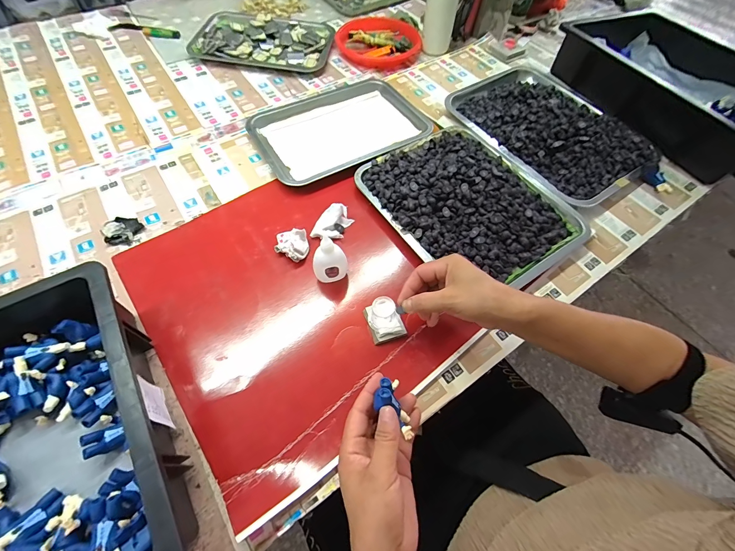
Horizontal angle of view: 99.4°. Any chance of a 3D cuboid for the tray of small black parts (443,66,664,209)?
[{"bbox_3d":[0.349,-0.298,0.601,0.262,0.059,0.366,-27,65,-15],"label":"tray of small black parts"}]

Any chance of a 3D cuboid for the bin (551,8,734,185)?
[{"bbox_3d":[0.622,-0.389,0.626,0.292,0.111,0.434,-22,64,-13],"label":"bin"}]

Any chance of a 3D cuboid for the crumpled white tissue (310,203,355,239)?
[{"bbox_3d":[-0.054,-0.083,0.481,0.047,0.021,0.059,18,62,9],"label":"crumpled white tissue"}]

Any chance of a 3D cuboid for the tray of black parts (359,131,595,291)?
[{"bbox_3d":[0.161,-0.123,0.497,0.253,0.044,0.305,-31,66,-17],"label":"tray of black parts"}]

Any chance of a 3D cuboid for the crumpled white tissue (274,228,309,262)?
[{"bbox_3d":[-0.111,-0.043,0.458,0.046,0.027,0.044,-4,61,-3],"label":"crumpled white tissue"}]

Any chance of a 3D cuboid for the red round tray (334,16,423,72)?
[{"bbox_3d":[0.031,-0.580,0.769,0.195,0.029,0.195,1,61,-1],"label":"red round tray"}]

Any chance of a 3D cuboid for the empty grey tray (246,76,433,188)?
[{"bbox_3d":[-0.057,-0.295,0.604,0.317,0.017,0.248,-29,65,-16],"label":"empty grey tray"}]

